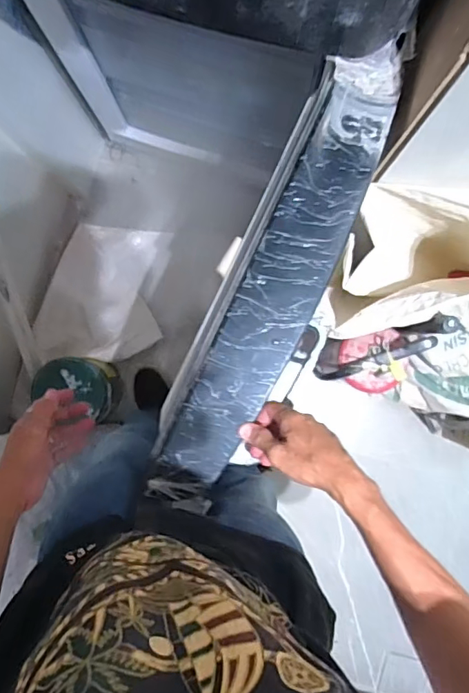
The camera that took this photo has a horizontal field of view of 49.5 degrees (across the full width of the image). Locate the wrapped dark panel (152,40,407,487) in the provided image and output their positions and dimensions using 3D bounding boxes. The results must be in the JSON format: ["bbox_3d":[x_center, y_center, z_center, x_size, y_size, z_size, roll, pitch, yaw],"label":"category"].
[{"bbox_3d":[0.052,-0.086,0.581,0.107,0.039,0.495,25,90,1],"label":"wrapped dark panel"}]

